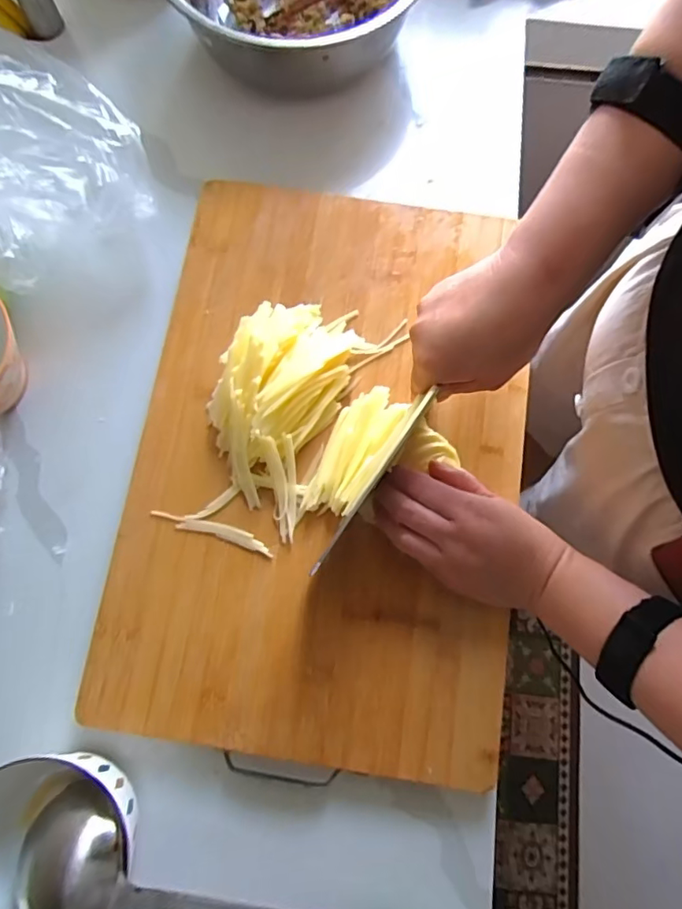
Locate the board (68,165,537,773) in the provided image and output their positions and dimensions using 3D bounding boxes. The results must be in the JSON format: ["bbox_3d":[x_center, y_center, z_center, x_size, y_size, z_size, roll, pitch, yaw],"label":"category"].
[{"bbox_3d":[-0.008,-0.006,0.445,0.311,0.023,0.473,8,78,3],"label":"board"}]

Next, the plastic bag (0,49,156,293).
[{"bbox_3d":[-0.286,-0.250,0.430,0.208,0.102,0.176,44,81,8],"label":"plastic bag"}]

